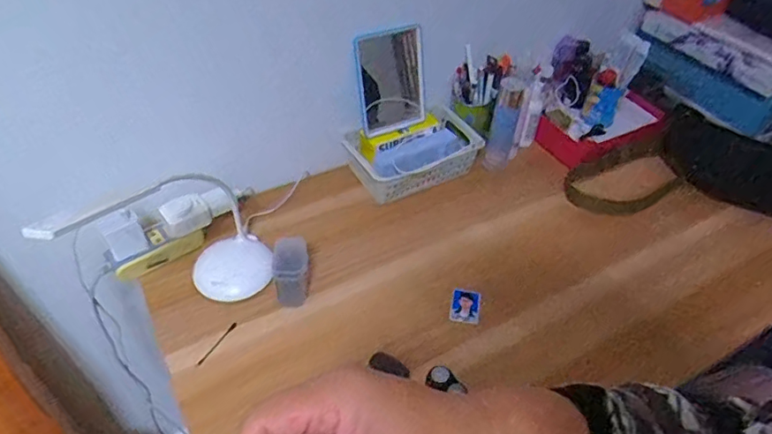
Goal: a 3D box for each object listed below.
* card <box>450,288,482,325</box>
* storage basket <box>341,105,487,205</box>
[{"bbox_3d":[0.114,0.128,0.777,0.041,0.008,0.056,6,54,13],"label":"card"},{"bbox_3d":[0.049,-0.114,0.948,0.216,0.070,0.132,-23,48,-21],"label":"storage basket"}]

